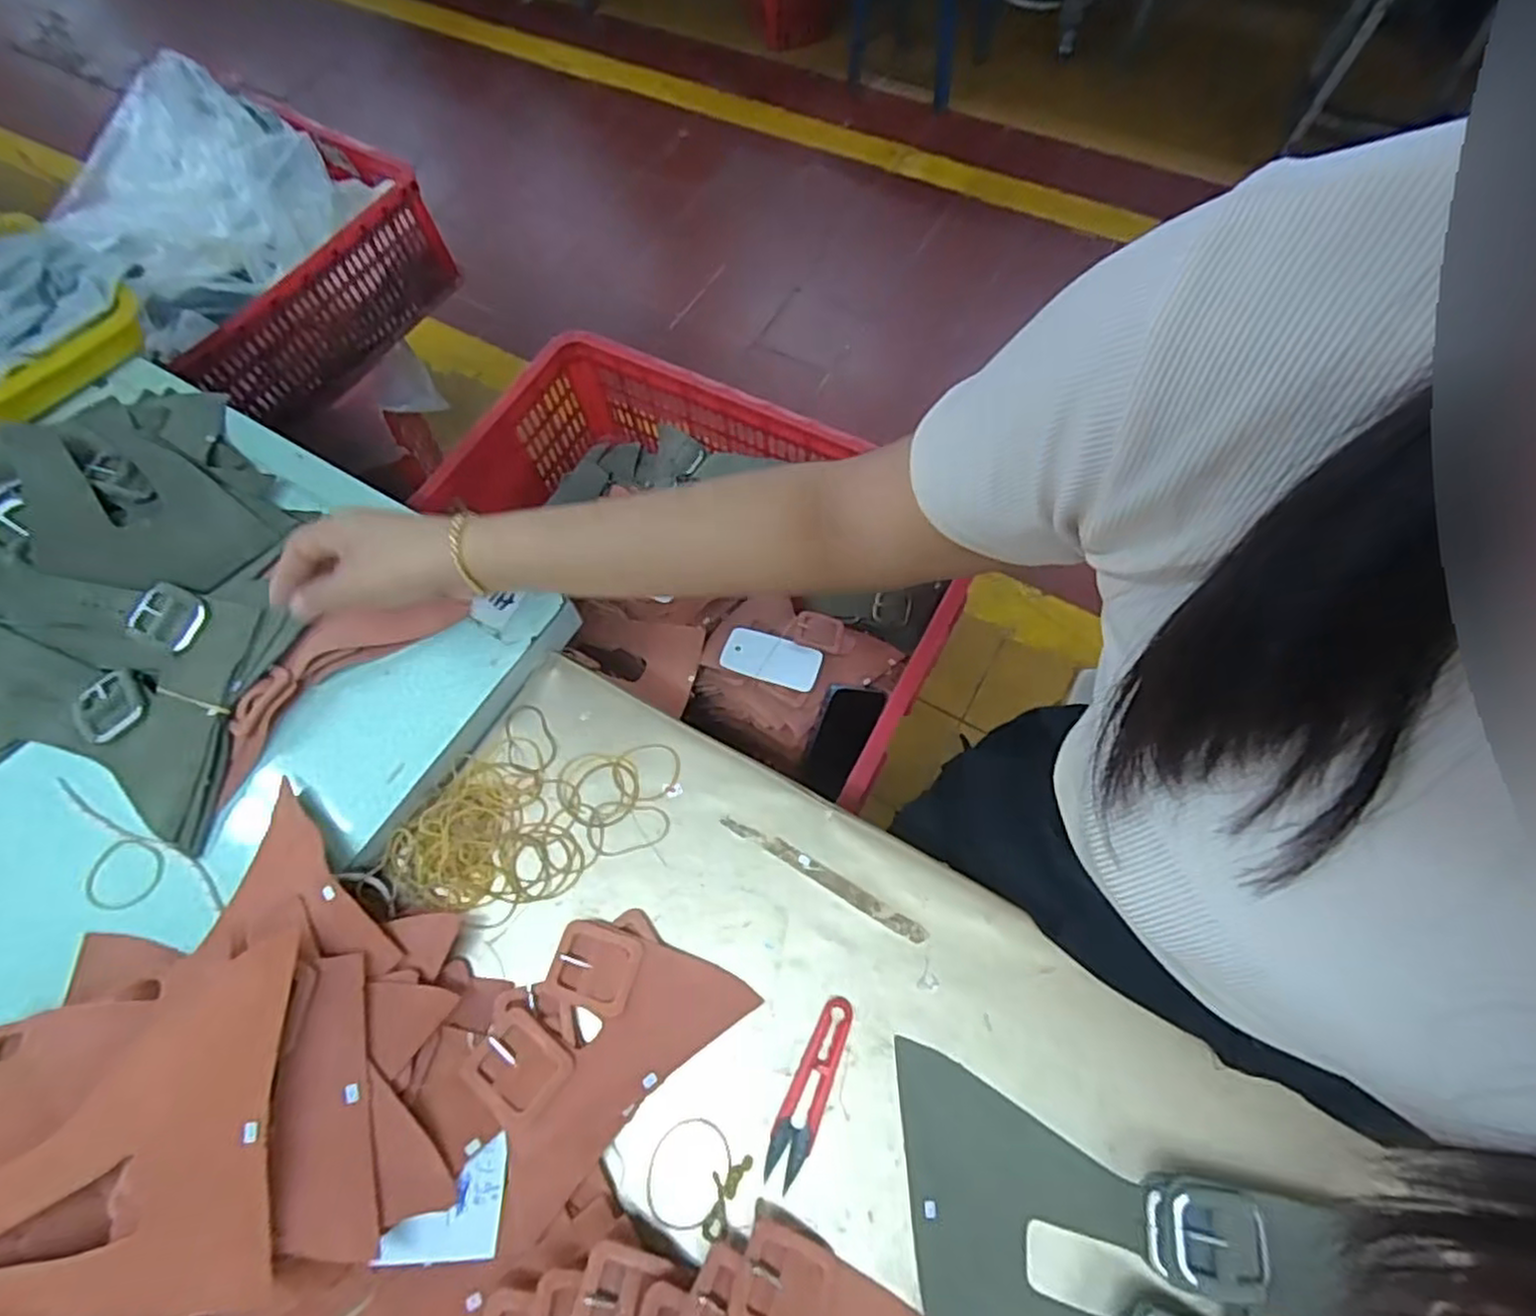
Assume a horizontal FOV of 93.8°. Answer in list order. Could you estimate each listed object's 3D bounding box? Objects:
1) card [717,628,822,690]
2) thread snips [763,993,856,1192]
[{"bbox_3d":[0.003,0.000,0.770,0.106,0.007,0.052,17,71,11],"label":"card"},{"bbox_3d":[0.025,0.250,0.419,0.023,0.004,0.100,22,68,11],"label":"thread snips"}]

